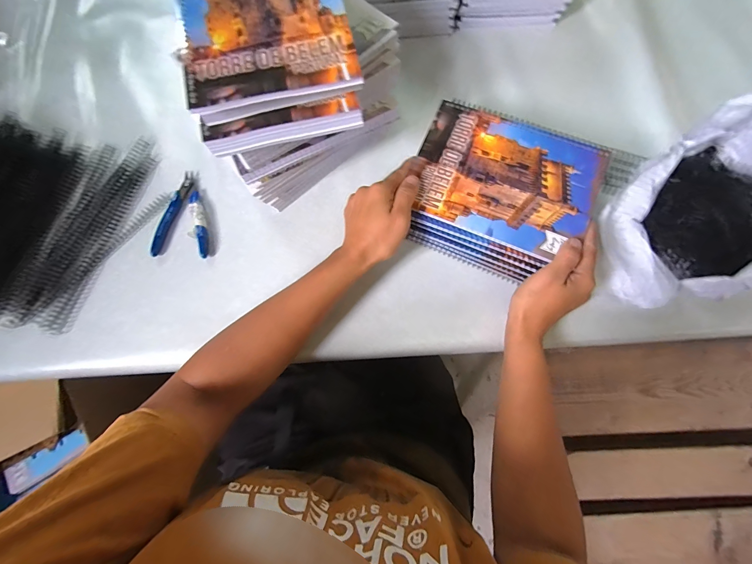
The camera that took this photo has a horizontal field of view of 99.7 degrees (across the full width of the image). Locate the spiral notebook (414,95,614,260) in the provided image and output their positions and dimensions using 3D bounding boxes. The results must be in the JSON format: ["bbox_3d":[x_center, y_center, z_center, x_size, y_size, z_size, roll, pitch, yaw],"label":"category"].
[{"bbox_3d":[0.141,-0.116,0.347,0.191,0.007,0.150,25,77,7],"label":"spiral notebook"}]

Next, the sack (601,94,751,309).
[{"bbox_3d":[0.358,-0.081,0.340,0.213,0.100,0.187,-9,76,-1],"label":"sack"}]

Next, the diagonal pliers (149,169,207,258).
[{"bbox_3d":[-0.245,-0.090,0.410,0.067,0.012,0.117,0,76,1],"label":"diagonal pliers"}]

